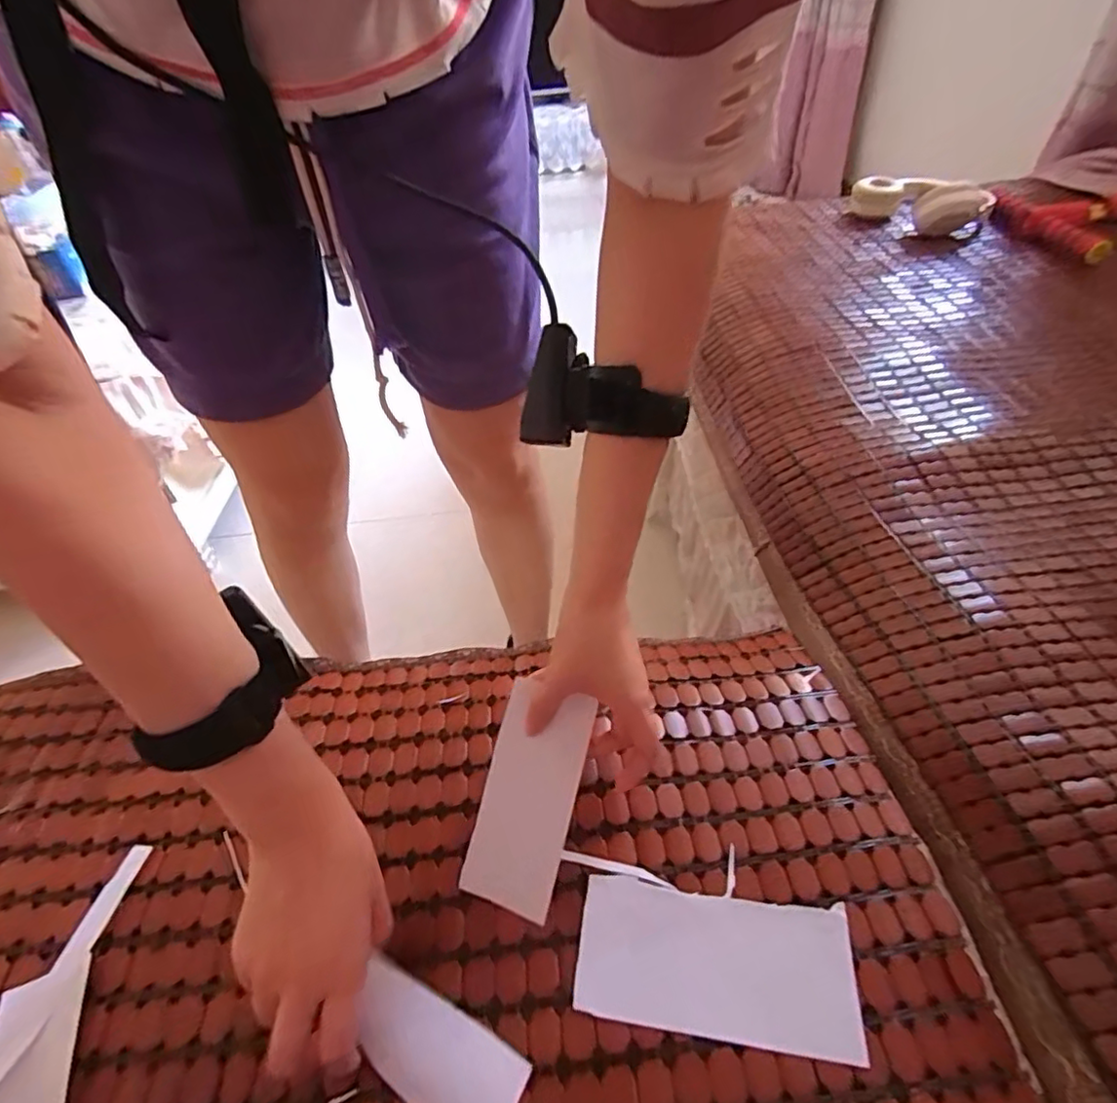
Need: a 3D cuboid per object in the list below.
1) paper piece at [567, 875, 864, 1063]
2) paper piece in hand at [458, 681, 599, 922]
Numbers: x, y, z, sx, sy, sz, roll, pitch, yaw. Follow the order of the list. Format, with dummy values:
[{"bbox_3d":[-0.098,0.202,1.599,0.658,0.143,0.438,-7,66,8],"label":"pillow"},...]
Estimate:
[{"bbox_3d":[0.087,0.230,0.342,0.149,0.006,0.069,4,45,11],"label":"paper piece"},{"bbox_3d":[-0.020,0.154,0.387,0.058,0.007,0.132,10,75,17],"label":"paper piece in hand"}]

